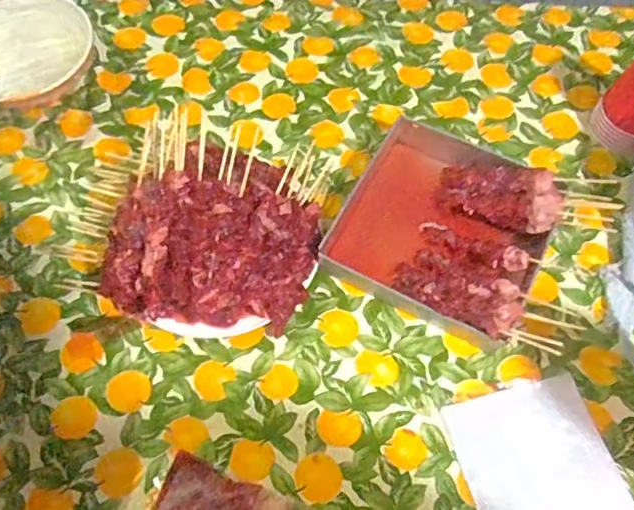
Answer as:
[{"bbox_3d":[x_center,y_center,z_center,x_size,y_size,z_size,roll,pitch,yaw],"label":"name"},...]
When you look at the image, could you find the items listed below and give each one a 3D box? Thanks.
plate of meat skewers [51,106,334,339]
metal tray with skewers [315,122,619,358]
[{"bbox_3d":[-0.131,-0.072,0.672,0.289,0.133,0.296,0,62,-1],"label":"plate of meat skewers"},{"bbox_3d":[0.190,-0.043,0.706,0.291,0.063,0.277,27,65,12],"label":"metal tray with skewers"}]

